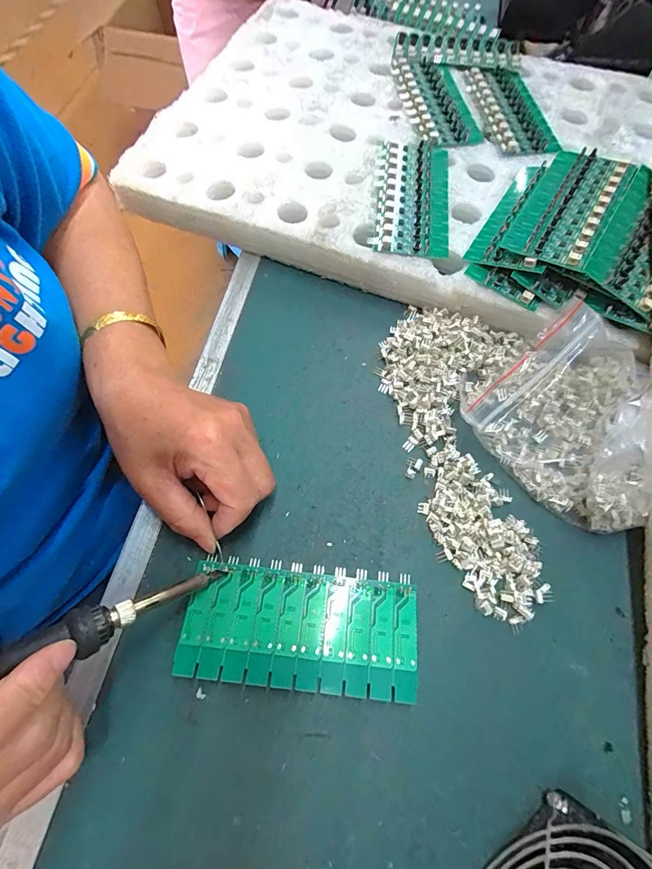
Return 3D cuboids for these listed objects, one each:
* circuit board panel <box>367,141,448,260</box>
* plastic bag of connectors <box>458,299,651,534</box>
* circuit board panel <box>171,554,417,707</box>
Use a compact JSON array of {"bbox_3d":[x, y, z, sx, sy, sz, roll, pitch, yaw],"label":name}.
[{"bbox_3d":[0.076,-0.211,0.342,0.063,0.010,0.137,6,67,2],"label":"circuit board panel"},{"bbox_3d":[0.186,-0.014,0.280,0.131,0.033,0.136,-36,71,-15],"label":"plastic bag of connectors"},{"bbox_3d":[-0.016,0.117,0.232,0.137,0.008,0.062,5,66,1],"label":"circuit board panel"}]

